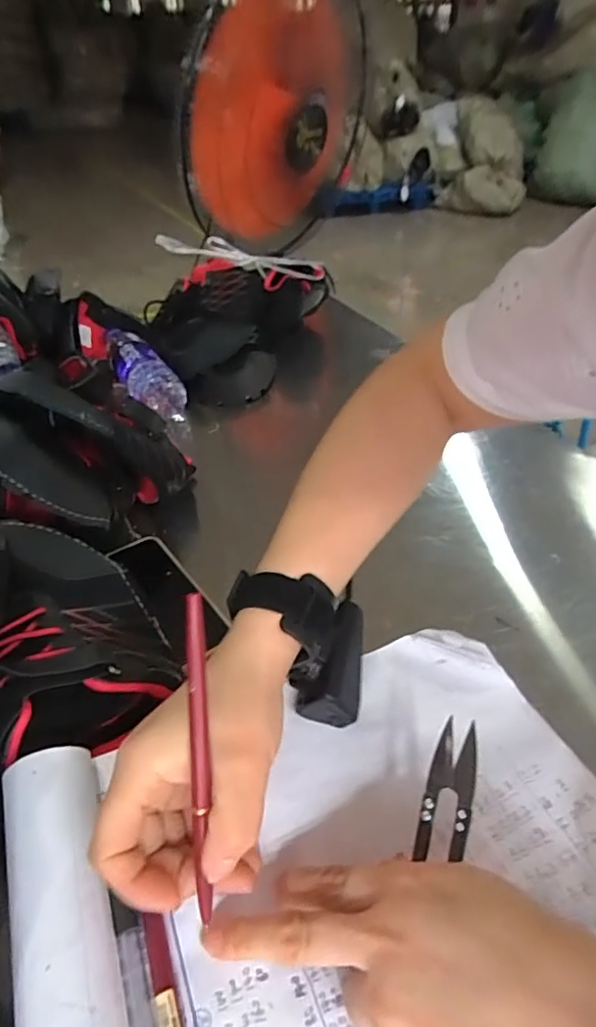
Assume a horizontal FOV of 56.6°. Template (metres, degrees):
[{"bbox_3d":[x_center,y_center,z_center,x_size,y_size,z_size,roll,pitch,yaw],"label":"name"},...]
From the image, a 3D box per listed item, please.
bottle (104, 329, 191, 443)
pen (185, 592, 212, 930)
[{"bbox_3d":[-0.220,-0.190,0.783,0.067,0.073,0.221,-19,45,-21],"label":"bottle"},{"bbox_3d":[-0.042,0.105,0.237,0.008,0.143,0.007,-1,5,-2],"label":"pen"}]

